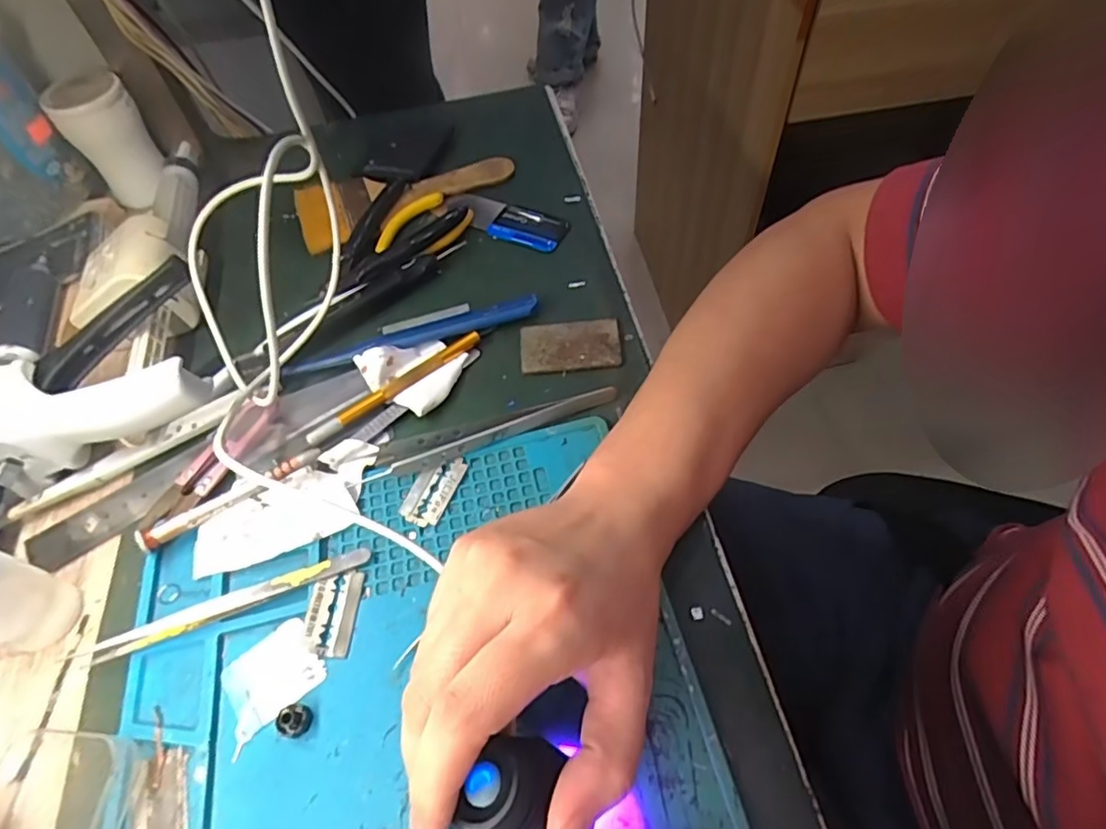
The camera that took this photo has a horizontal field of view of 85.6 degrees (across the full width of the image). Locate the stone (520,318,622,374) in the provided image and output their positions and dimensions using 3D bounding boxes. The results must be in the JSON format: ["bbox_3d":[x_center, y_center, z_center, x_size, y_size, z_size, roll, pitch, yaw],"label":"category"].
[{"bbox_3d":[0.011,-0.043,0.364,0.059,0.004,0.036,-4,56,1],"label":"stone"}]

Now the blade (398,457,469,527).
[{"bbox_3d":[-0.063,0.039,0.317,0.023,0.004,0.040,18,63,13],"label":"blade"}]

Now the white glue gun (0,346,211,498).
[{"bbox_3d":[-0.251,-0.003,0.321,0.149,0.062,0.060,-9,56,-3],"label":"white glue gun"}]

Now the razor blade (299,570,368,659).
[{"bbox_3d":[-0.105,0.094,0.283,0.023,0.004,0.039,7,56,-5],"label":"razor blade"}]

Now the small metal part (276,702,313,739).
[{"bbox_3d":[-0.110,0.130,0.255,0.011,0.010,0.013,13,58,12],"label":"small metal part"}]

